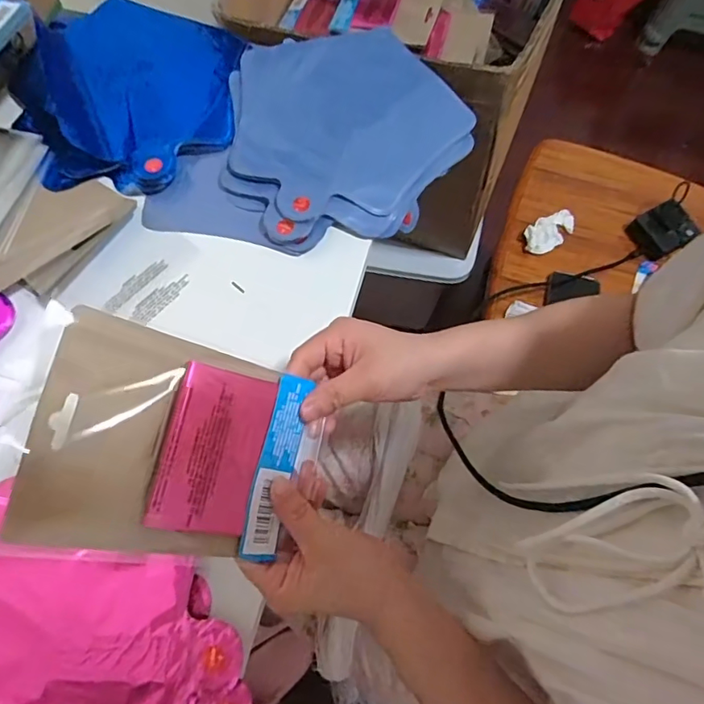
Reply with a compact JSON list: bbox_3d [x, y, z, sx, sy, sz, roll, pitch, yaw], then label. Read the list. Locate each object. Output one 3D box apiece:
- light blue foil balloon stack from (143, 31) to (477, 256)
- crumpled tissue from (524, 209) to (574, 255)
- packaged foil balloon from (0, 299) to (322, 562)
[{"bbox_3d":[-0.019,-0.214,0.511,0.238,0.036,0.296,20,72,9],"label":"light blue foil balloon stack"},{"bbox_3d":[0.322,-0.199,0.845,0.051,0.029,0.107,43,77,15],"label":"crumpled tissue"},{"bbox_3d":[-0.092,0.053,0.287,0.154,0.015,0.115,21,72,-34],"label":"packaged foil balloon"}]

